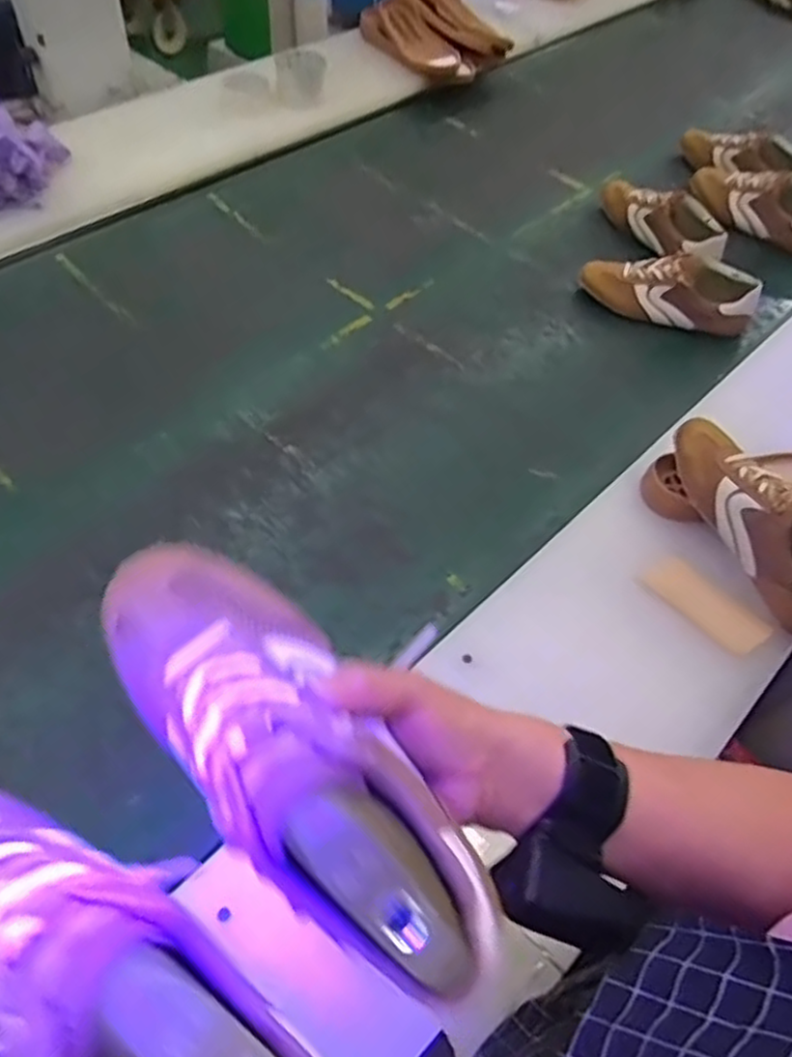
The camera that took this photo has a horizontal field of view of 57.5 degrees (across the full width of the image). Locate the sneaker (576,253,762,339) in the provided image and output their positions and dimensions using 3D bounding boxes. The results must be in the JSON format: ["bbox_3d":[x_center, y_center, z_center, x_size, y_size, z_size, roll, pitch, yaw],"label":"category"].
[{"bbox_3d":[0.396,-0.357,1.056,0.239,0.090,0.082,17,53,8],"label":"sneaker"}]

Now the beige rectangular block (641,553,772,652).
[{"bbox_3d":[0.301,0.073,0.703,0.043,0.010,0.117,-45,63,-3],"label":"beige rectangular block"}]

